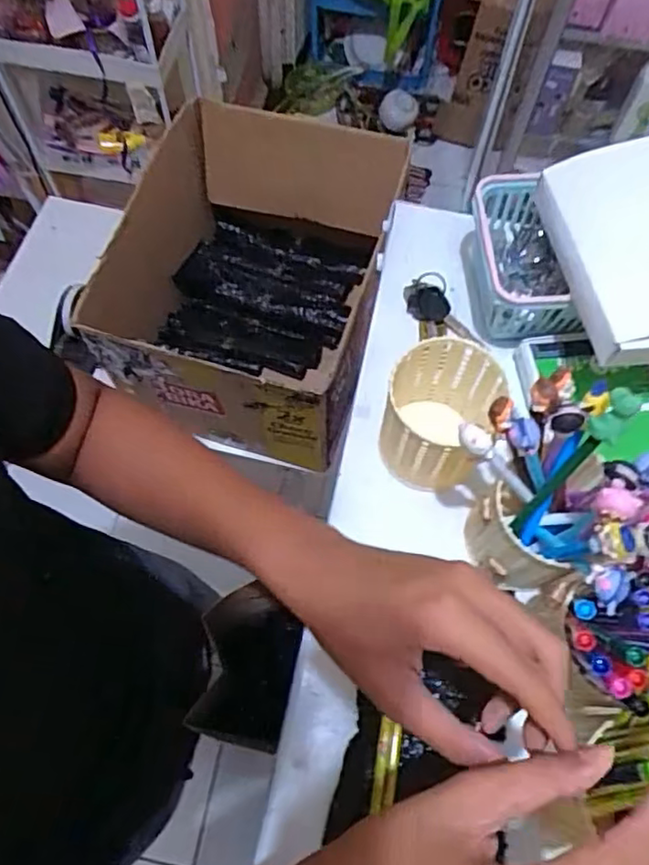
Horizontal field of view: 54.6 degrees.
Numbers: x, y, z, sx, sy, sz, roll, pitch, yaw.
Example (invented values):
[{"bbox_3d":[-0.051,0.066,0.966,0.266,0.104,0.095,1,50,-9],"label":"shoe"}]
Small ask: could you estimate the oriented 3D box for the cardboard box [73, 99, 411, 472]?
[{"bbox_3d":[-0.083,-0.200,0.860,0.305,0.229,0.385,14,67,6],"label":"cardboard box"}]

